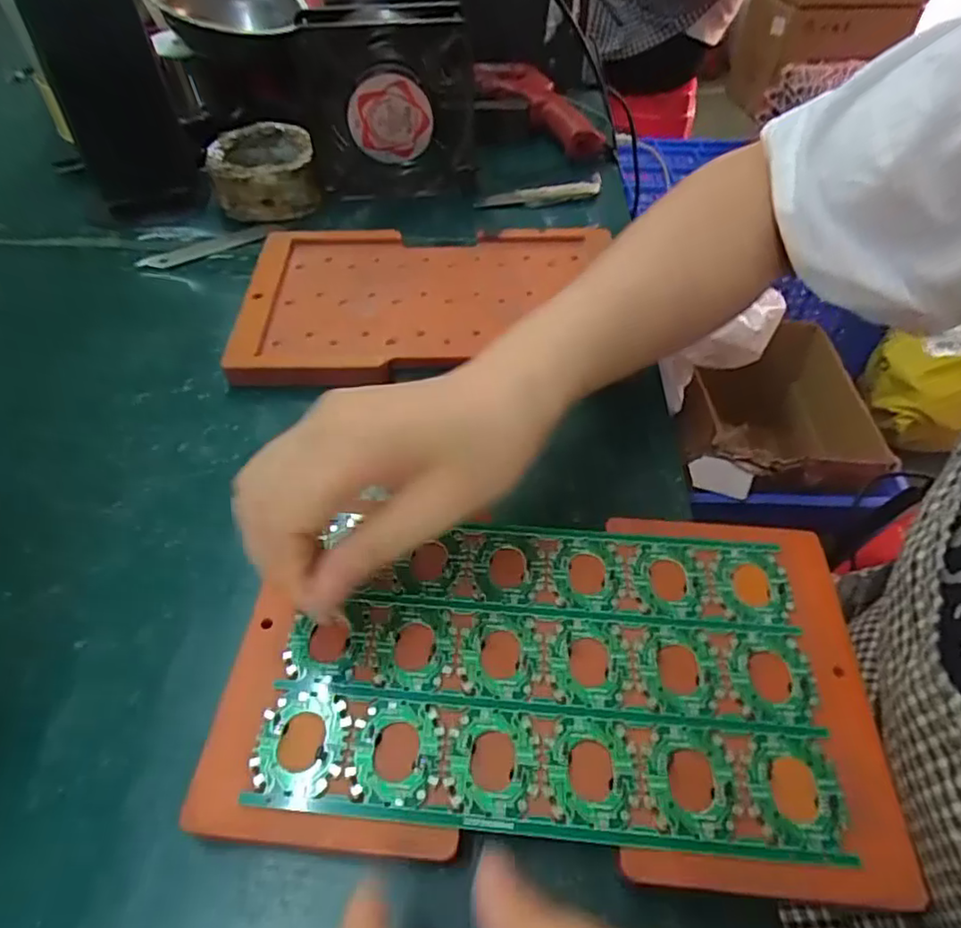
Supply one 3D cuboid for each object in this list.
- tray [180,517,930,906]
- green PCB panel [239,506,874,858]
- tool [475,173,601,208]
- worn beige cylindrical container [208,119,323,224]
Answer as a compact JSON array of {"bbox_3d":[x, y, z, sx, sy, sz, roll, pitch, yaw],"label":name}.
[{"bbox_3d":[0.024,0.077,0.243,0.236,0.012,0.134,1,51,5],"label":"tray"},{"bbox_3d":[0.025,0.076,0.244,0.198,0.004,0.120,3,50,3],"label":"green PCB panel"},{"bbox_3d":[0.047,-0.216,0.503,0.103,0.004,0.018,-13,81,-6],"label":"tool"},{"bbox_3d":[-0.167,-0.227,0.483,0.074,0.039,0.078,-14,52,-7],"label":"worn beige cylindrical container"}]

